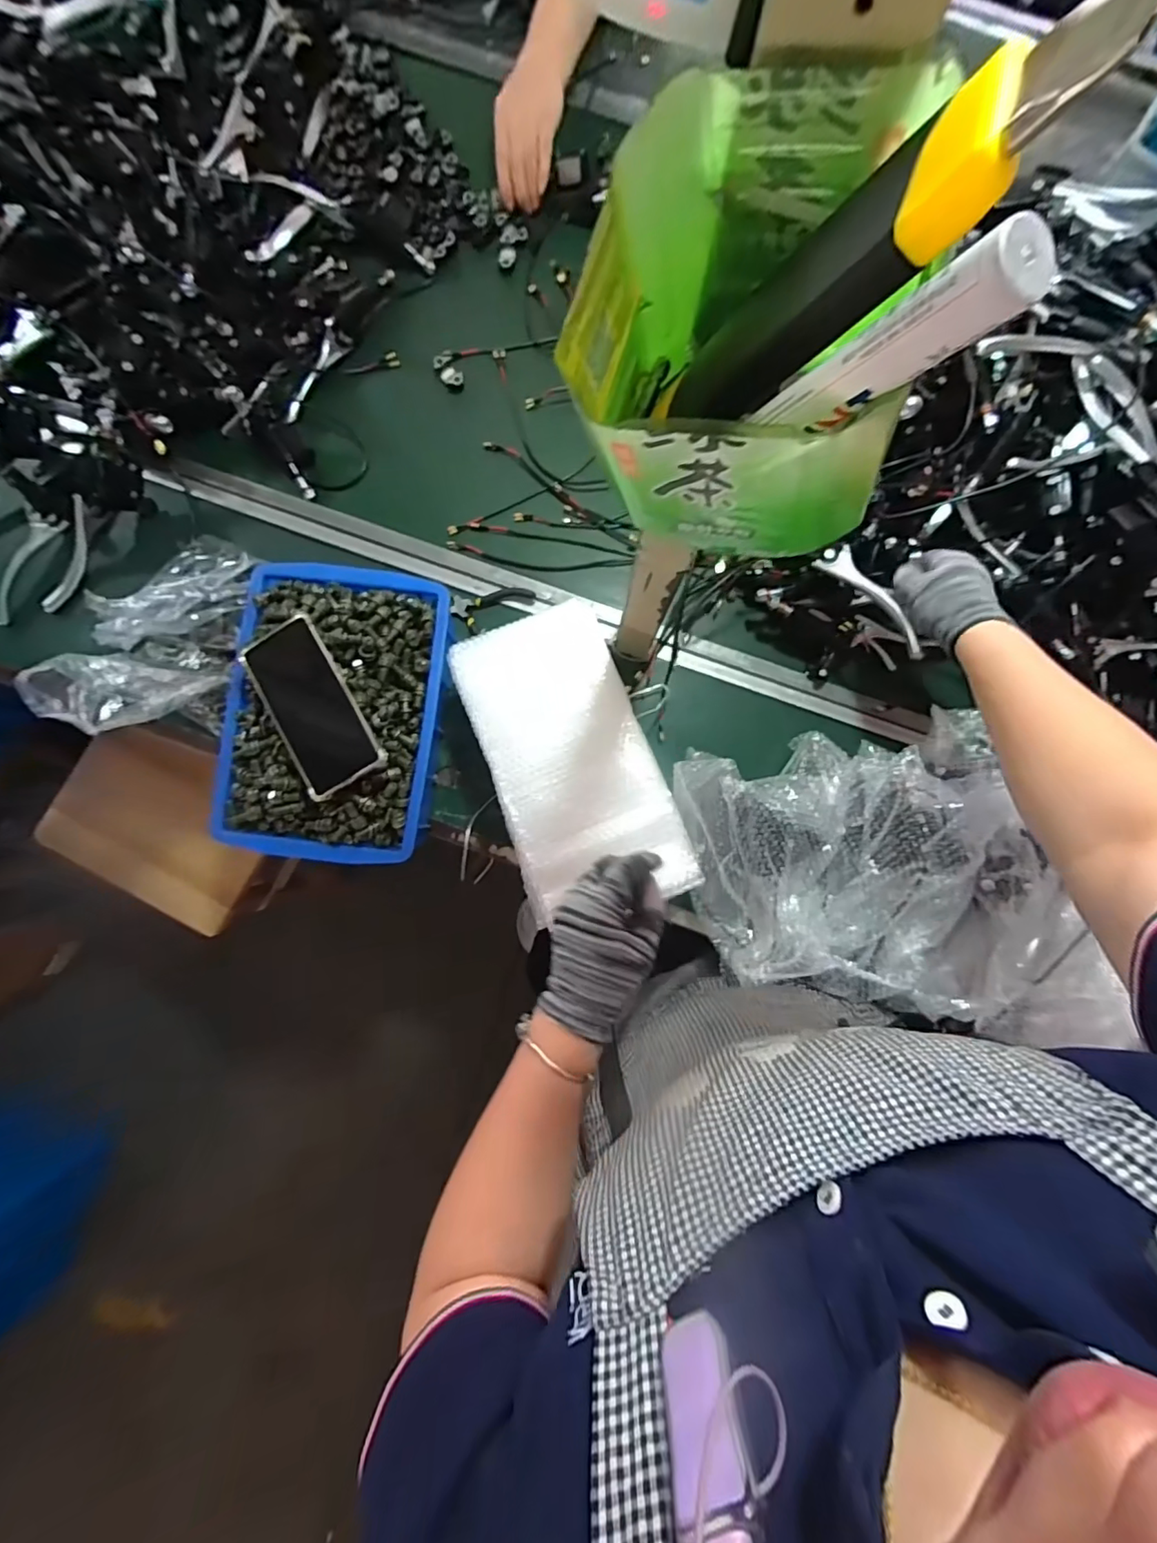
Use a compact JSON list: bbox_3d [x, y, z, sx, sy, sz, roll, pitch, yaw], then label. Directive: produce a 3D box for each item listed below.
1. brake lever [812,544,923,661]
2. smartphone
[{"bbox_3d":[0.291,-0.167,0.541,0.029,0.018,0.142,-25,65,-2],"label":"brake lever"},{"bbox_3d":[-0.250,-0.061,0.511,0.076,0.011,0.161,-30,84,3],"label":"smartphone"}]

